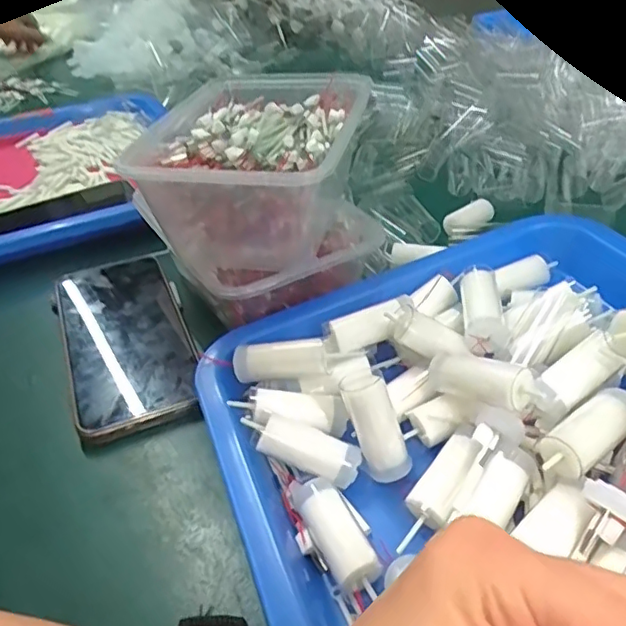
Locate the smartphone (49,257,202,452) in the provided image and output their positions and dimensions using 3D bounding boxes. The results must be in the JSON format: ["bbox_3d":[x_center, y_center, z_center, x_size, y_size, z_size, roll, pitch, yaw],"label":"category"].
[{"bbox_3d":[-0.124,0.014,0.385,0.078,0.011,0.162,-20,42,-17],"label":"smartphone"}]

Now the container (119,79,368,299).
[{"bbox_3d":[-0.028,-0.081,0.380,0.119,0.099,0.181,6,38,13],"label":"container"}]

